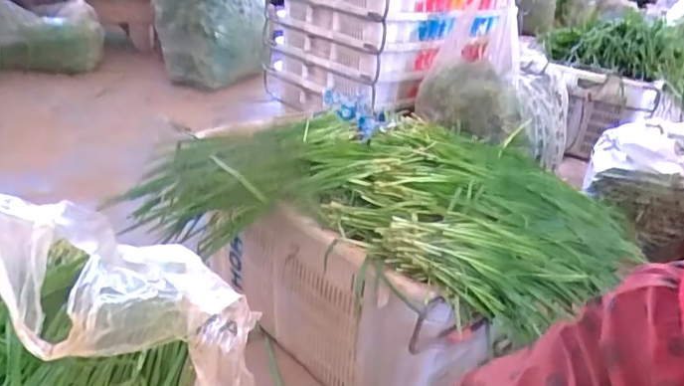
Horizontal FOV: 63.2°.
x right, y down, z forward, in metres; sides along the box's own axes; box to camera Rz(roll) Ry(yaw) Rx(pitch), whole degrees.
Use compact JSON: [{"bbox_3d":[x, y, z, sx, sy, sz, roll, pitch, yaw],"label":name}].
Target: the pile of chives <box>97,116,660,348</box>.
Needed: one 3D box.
[{"bbox_3d":[0.057,-0.002,0.961,0.808,0.169,0.383,15,28,15],"label":"pile of chives"}]

